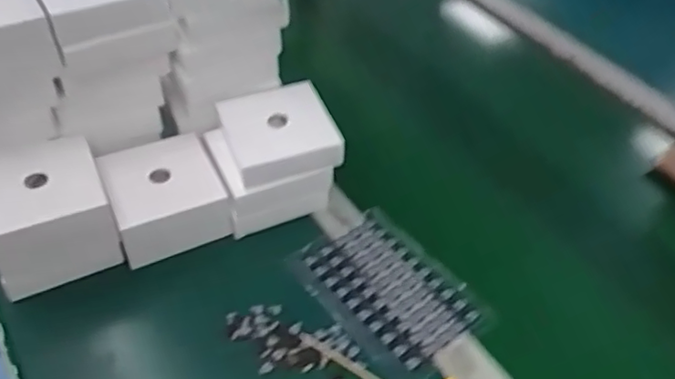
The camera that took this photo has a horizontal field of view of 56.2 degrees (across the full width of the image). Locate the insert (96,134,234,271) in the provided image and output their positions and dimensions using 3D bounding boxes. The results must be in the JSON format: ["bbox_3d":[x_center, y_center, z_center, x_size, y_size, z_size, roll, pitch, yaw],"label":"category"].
[{"bbox_3d":[-0.169,0.007,0.624,0.104,0.068,0.099,-15,49,-17],"label":"insert"}]

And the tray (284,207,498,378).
[{"bbox_3d":[0.048,0.093,0.584,0.114,0.012,0.164,-30,54,-28],"label":"tray"}]

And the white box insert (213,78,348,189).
[{"bbox_3d":[-0.058,-0.059,0.635,0.102,0.029,0.106,-14,48,-16],"label":"white box insert"}]

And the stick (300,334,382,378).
[{"bbox_3d":[0.029,0.158,0.523,0.142,0.004,0.010,27,51,21],"label":"stick"}]

